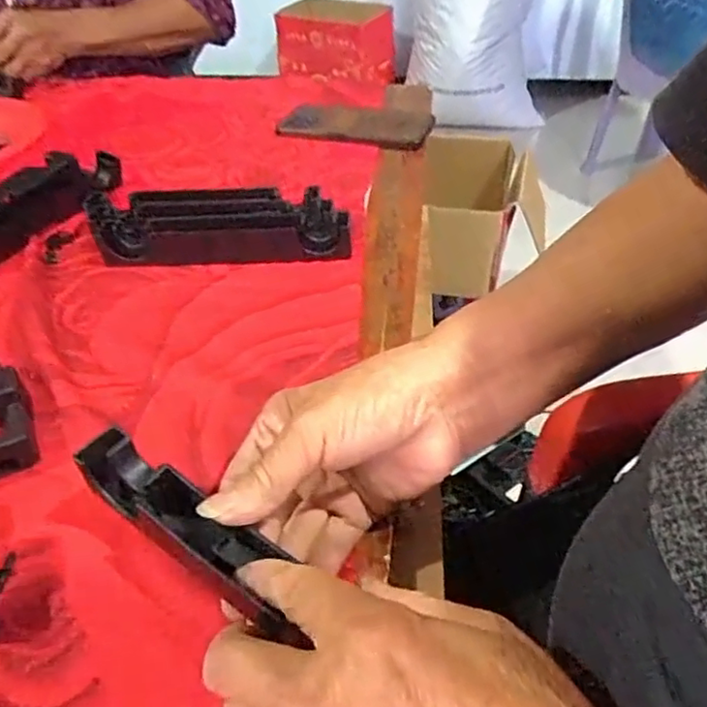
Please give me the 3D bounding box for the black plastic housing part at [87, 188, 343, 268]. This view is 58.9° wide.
[{"bbox_3d":[-0.109,-0.106,0.510,0.206,0.031,0.064,-1,43,1],"label":"black plastic housing part"}]

